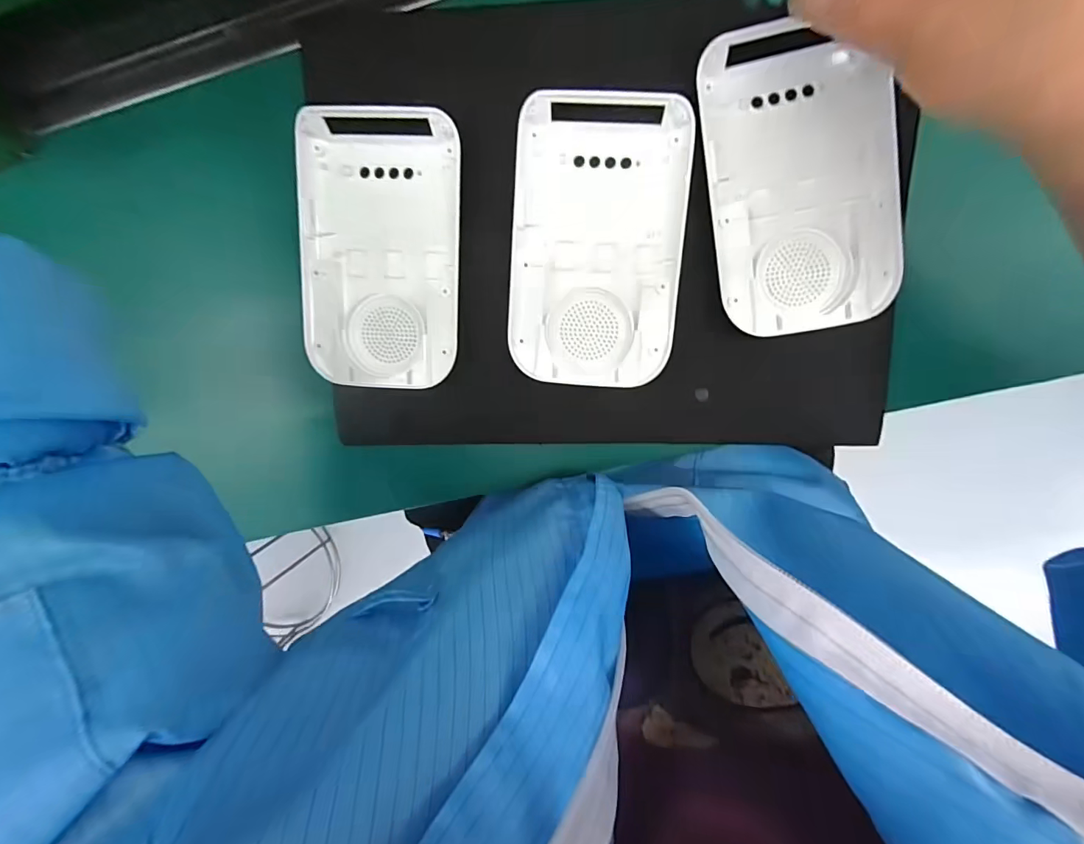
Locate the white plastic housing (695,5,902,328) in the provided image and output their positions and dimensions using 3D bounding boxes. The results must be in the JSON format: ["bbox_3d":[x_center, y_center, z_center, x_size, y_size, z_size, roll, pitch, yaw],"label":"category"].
[{"bbox_3d":[0.142,-0.129,0.254,0.096,0.019,0.152,-7,96,6],"label":"white plastic housing"}]

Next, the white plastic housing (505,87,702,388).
[{"bbox_3d":[0.032,-0.102,0.272,0.096,0.024,0.157,5,97,5],"label":"white plastic housing"}]

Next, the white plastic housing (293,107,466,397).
[{"bbox_3d":[-0.097,-0.102,0.280,0.095,0.022,0.158,3,97,5],"label":"white plastic housing"}]

